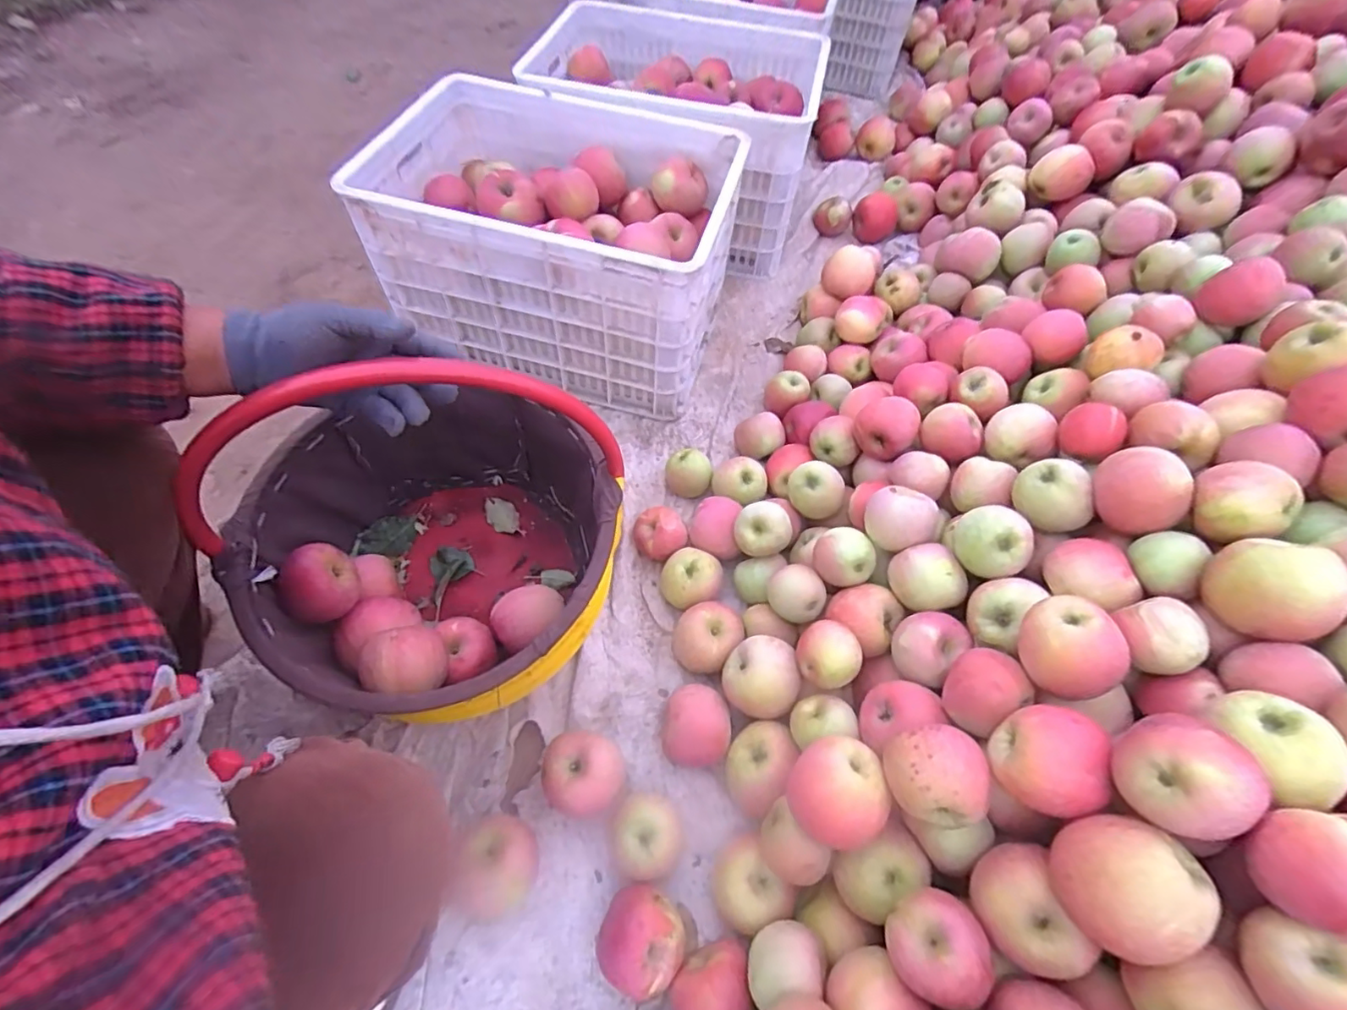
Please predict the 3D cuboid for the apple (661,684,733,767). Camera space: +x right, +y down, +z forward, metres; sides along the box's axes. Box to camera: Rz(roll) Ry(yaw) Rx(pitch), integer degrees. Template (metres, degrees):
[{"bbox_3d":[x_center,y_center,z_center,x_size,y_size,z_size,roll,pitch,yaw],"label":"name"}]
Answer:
[{"bbox_3d":[0.024,0.241,0.626,0.069,0.069,0.075,1,58,-2],"label":"apple"}]

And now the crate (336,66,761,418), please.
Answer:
[{"bbox_3d":[-0.165,-0.412,0.889,0.484,0.262,0.376,12,58,5],"label":"crate"}]

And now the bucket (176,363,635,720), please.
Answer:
[{"bbox_3d":[-0.244,0.007,0.583,0.359,0.380,0.365,1,58,-2],"label":"bucket"}]

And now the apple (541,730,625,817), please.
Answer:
[{"bbox_3d":[-0.093,0.280,0.600,0.080,0.073,0.076,1,58,-2],"label":"apple"}]

